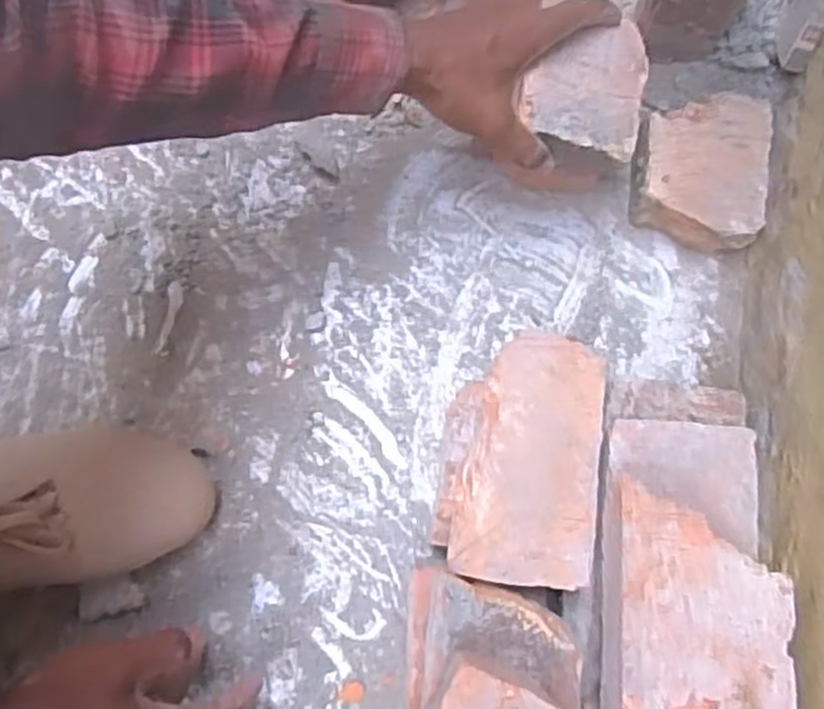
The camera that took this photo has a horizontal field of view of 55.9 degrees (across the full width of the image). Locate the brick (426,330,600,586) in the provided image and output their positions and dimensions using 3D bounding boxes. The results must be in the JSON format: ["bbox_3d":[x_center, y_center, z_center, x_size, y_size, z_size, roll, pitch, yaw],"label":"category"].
[{"bbox_3d":[0.067,0.069,0.496,0.091,0.059,0.160,8,77,1],"label":"brick"}]

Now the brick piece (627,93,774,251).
[{"bbox_3d":[0.212,-0.137,0.584,0.094,0.051,0.108,9,76,1],"label":"brick piece"}]

